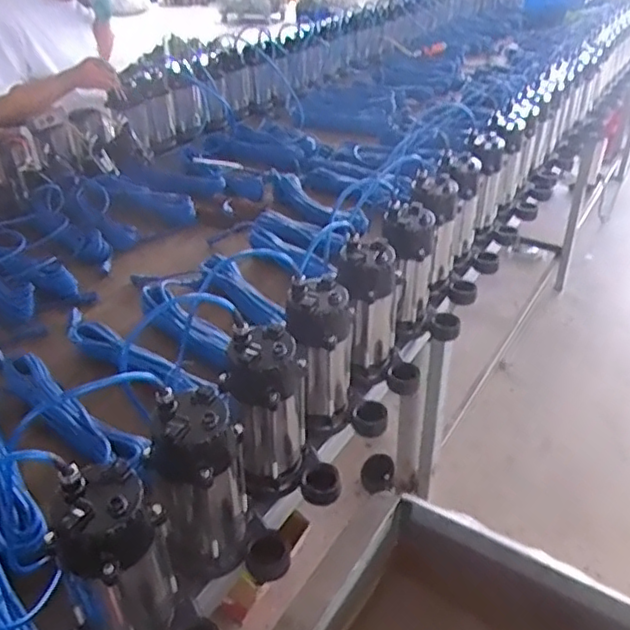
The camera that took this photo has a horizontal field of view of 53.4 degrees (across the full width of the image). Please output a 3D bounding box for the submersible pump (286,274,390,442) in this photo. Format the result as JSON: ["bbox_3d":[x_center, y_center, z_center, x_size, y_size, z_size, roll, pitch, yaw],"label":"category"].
[{"bbox_3d":[0.034,0.066,0.951,0.147,0.235,0.100,-5,34,-6],"label":"submersible pump"}]

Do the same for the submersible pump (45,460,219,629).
[{"bbox_3d":[-0.195,0.272,0.655,0.120,0.227,0.162,-24,40,-30],"label":"submersible pump"}]

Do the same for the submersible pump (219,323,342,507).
[{"bbox_3d":[-0.042,0.137,0.842,0.140,0.226,0.112,-4,34,-5],"label":"submersible pump"}]

